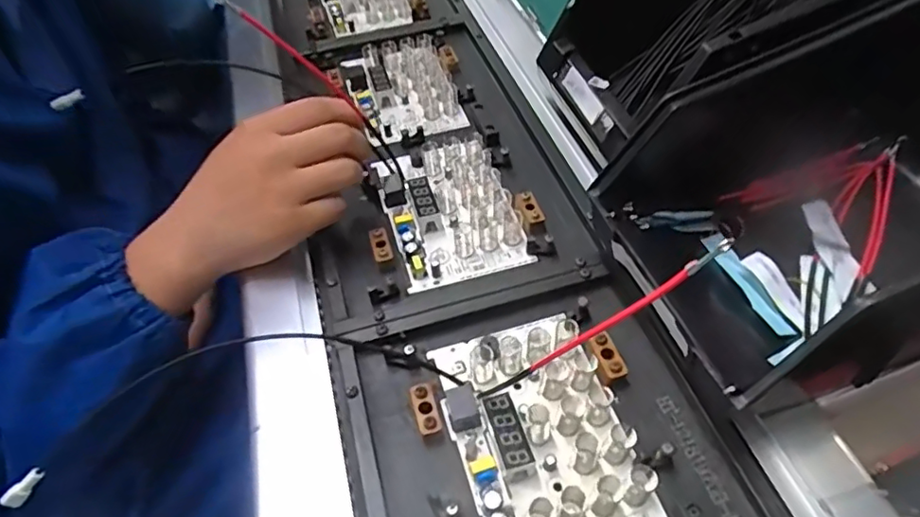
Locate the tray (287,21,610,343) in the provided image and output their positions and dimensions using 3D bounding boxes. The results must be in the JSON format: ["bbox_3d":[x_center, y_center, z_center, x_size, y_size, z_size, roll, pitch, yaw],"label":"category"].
[{"bbox_3d":[-0.040,-0.099,0.479,0.186,0.038,0.358,-15,54,-6],"label":"tray"}]

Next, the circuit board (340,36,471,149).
[{"bbox_3d":[-0.052,-0.154,0.517,0.088,0.020,0.128,-18,55,-8],"label":"circuit board"}]

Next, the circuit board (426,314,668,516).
[{"bbox_3d":[0.043,0.090,0.303,0.086,0.018,0.133,-16,54,-7],"label":"circuit board"}]

